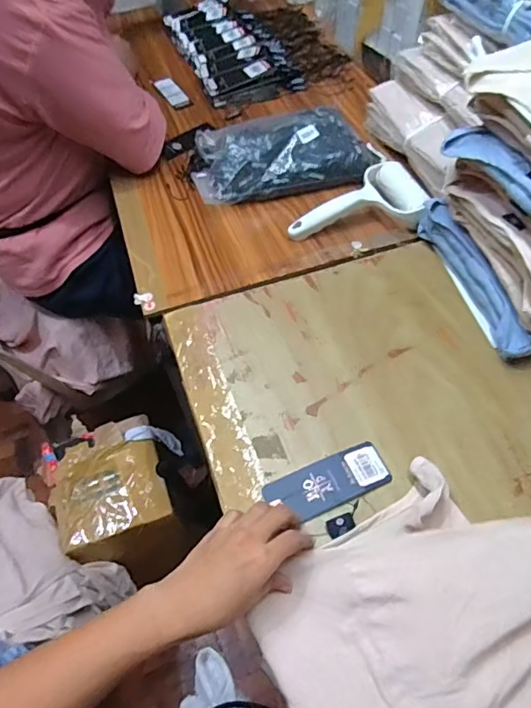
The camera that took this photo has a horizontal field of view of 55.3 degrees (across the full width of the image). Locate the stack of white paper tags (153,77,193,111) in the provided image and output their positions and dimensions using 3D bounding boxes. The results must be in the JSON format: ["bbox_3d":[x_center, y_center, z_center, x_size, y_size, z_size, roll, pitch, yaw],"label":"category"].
[{"bbox_3d":[-0.173,-0.486,0.946,0.037,0.006,0.106,-25,58,-14],"label":"stack of white paper tags"}]

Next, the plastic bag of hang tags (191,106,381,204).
[{"bbox_3d":[0.019,-0.302,0.759,0.251,0.059,0.159,-12,56,-5],"label":"plastic bag of hang tags"}]

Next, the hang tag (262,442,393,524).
[{"bbox_3d":[0.061,0.122,0.480,0.116,0.004,0.048,-20,54,-13],"label":"hang tag"}]

